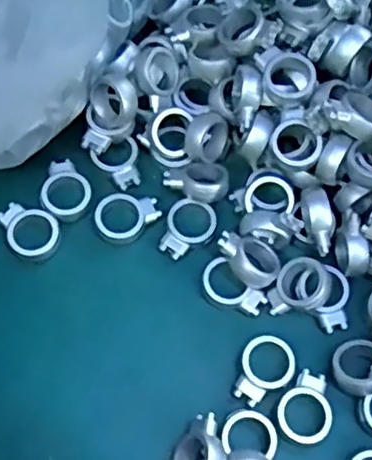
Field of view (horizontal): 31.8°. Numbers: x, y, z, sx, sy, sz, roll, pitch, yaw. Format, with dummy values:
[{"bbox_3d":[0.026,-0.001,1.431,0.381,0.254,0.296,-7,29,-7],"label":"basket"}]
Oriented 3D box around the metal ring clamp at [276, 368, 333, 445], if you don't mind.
[{"bbox_3d":[0.058,0.083,0.305,0.025,0.004,0.034,31,70,10],"label":"metal ring clamp"}]

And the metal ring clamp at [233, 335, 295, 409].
[{"bbox_3d":[0.037,0.067,0.312,0.025,0.005,0.034,29,69,9],"label":"metal ring clamp"}]

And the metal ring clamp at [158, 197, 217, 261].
[{"bbox_3d":[0.001,0.000,0.337,0.025,0.006,0.033,27,69,8],"label":"metal ring clamp"}]

